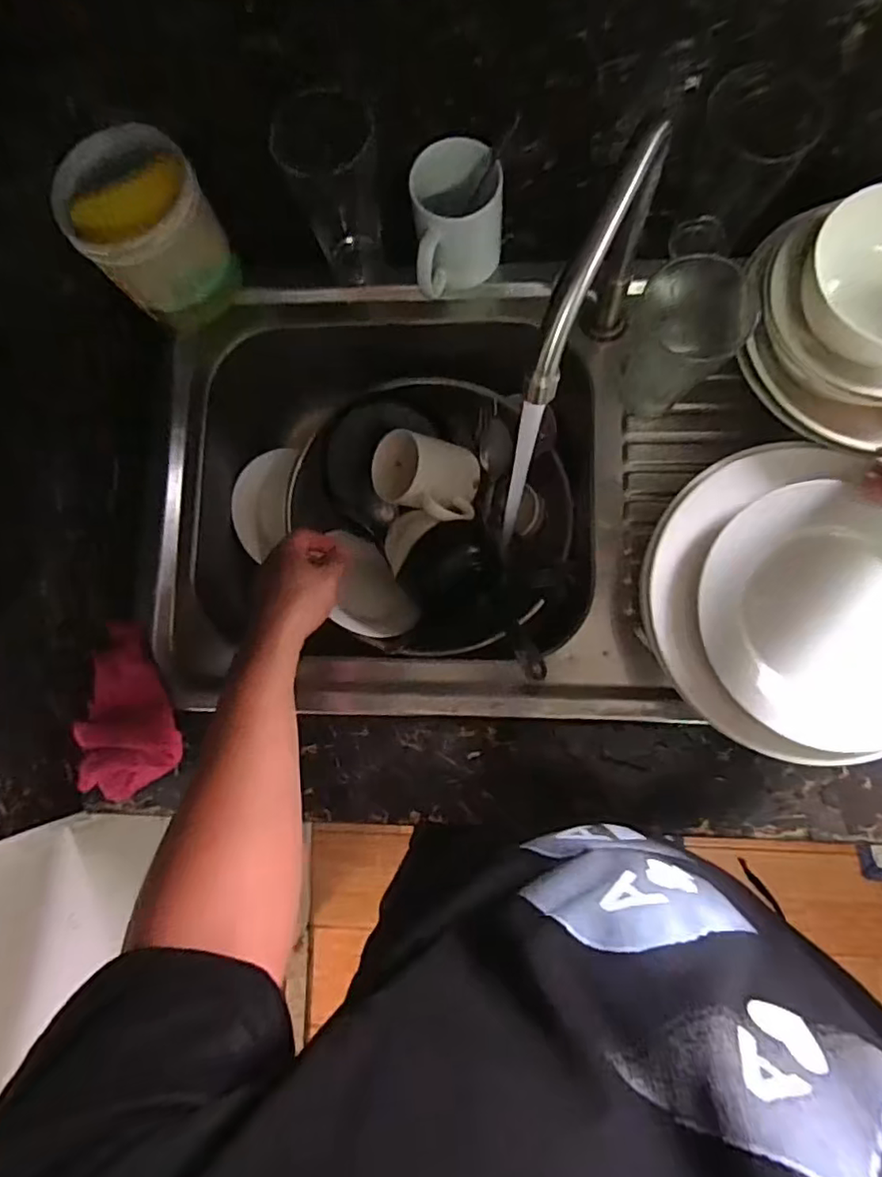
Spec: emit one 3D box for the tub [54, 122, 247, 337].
[{"bbox_3d":[-0.251,-0.306,0.532,0.087,0.114,0.094,34,86,7],"label":"tub"}]

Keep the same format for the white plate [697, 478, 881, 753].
[{"bbox_3d":[0.290,0.017,0.471,0.178,0.029,0.193,0,82,4],"label":"white plate"}]

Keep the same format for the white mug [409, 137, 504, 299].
[{"bbox_3d":[0.016,-0.314,0.538,0.076,0.097,0.084,-4,82,3],"label":"white mug"}]

